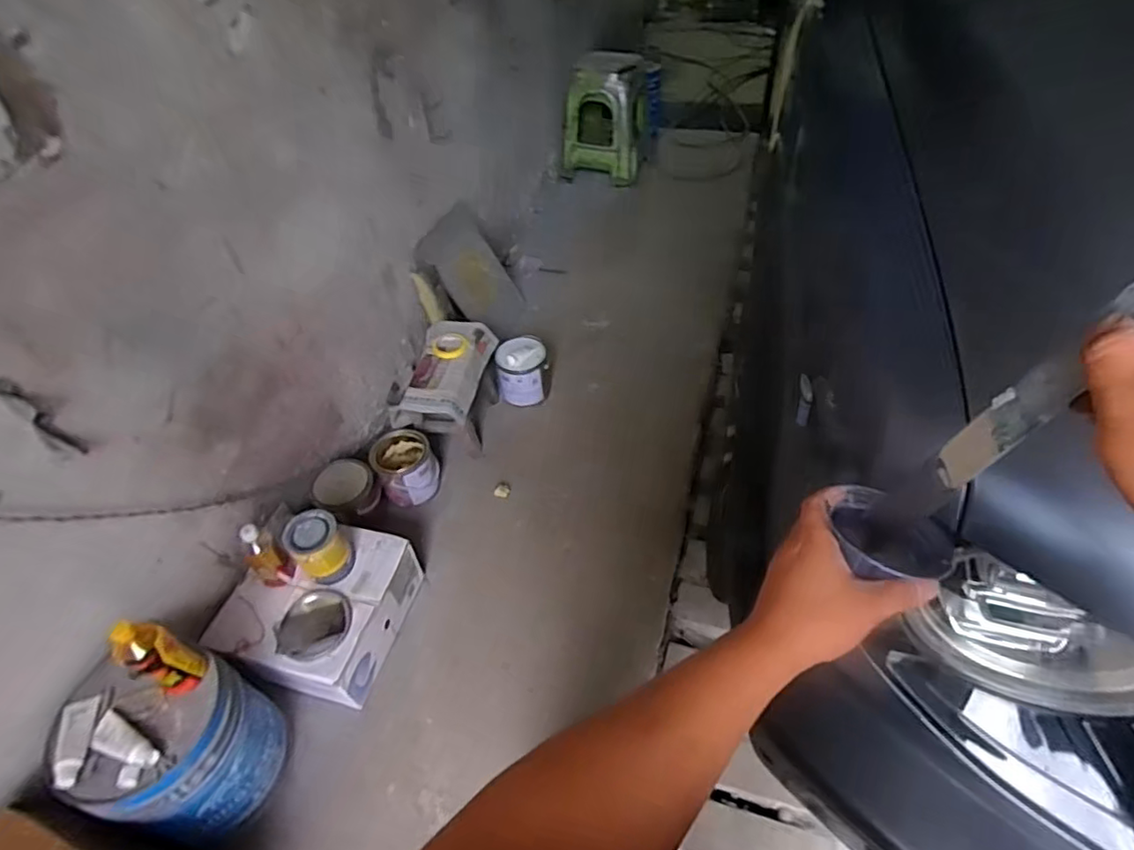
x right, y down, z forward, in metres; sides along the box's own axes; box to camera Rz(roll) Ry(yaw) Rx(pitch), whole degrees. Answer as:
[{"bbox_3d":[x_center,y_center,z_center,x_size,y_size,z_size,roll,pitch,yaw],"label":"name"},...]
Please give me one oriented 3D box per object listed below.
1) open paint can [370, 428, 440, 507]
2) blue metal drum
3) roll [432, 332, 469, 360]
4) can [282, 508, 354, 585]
[{"bbox_3d":[-0.431,0.109,1.602,0.155,0.166,0.164,-21,48,-13],"label":"open paint can"},{"bbox_3d":[-0.681,0.573,1.061,0.238,0.337,0.240,5,48,11],"label":"blue metal drum"},{"bbox_3d":[-0.329,-0.220,1.679,0.092,0.016,0.097,2,56,-2],"label":"roll"},{"bbox_3d":[-0.526,0.256,1.267,0.108,0.134,0.108,-33,52,-23],"label":"can"}]

